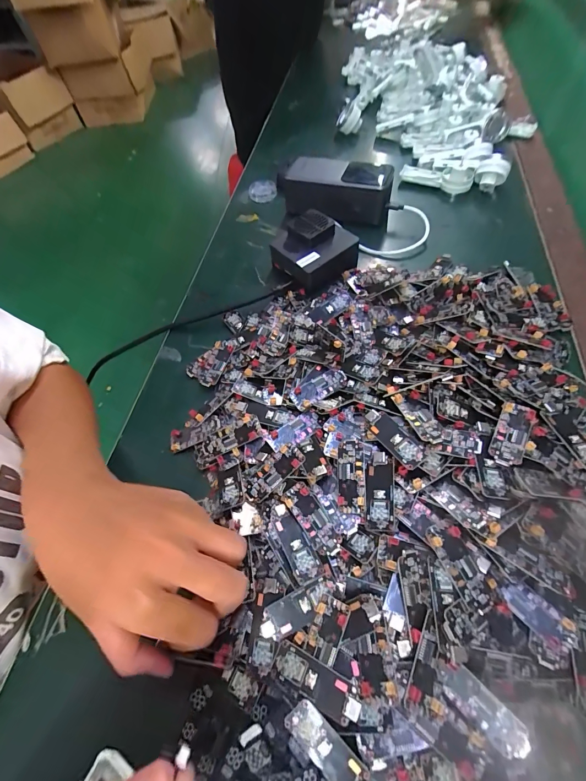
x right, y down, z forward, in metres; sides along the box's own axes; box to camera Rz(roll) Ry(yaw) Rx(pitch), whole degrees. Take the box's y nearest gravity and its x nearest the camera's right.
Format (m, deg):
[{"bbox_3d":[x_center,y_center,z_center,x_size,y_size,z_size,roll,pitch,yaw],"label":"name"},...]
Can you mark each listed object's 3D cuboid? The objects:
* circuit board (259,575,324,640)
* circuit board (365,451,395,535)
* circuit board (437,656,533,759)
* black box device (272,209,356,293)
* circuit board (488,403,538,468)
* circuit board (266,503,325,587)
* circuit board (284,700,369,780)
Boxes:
[{"bbox_3d":[0.001,0.135,0.212,0.046,0.006,0.018,-23,59,-10],"label":"circuit board"},{"bbox_3d":[0.059,0.068,0.234,0.018,0.008,0.051,5,59,7],"label":"circuit board"},{"bbox_3d":[0.098,0.168,0.183,0.018,0.008,0.050,-41,64,-20],"label":"circuit board"},{"bbox_3d":[0.023,-0.155,0.380,0.075,0.046,0.082,-39,63,-19],"label":"black box device"},{"bbox_3d":[0.148,0.030,0.234,0.020,0.008,0.049,26,63,19],"label":"circuit board"},{"bbox_3d":[-0.001,0.103,0.232,0.020,0.007,0.052,-31,61,-15],"label":"circuit board"},{"bbox_3d":[0.018,0.192,0.182,0.050,0.005,0.019,42,88,13],"label":"circuit board"}]

